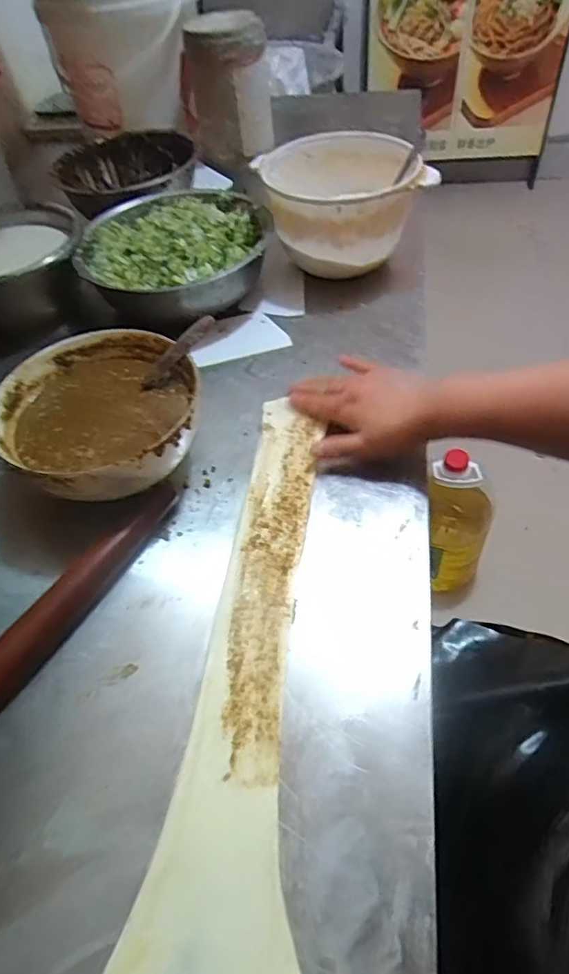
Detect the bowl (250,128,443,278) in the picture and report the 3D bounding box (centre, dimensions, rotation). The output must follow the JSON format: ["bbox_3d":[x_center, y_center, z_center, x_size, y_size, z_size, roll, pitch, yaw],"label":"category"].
[{"bbox_3d":[0.070,-0.347,0.665,0.175,0.105,0.176,-17,53,-8],"label":"bowl"}]

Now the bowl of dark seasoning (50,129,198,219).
[{"bbox_3d":[-0.237,-0.463,0.813,0.201,0.060,0.231,-9,51,-2],"label":"bowl of dark seasoning"}]

